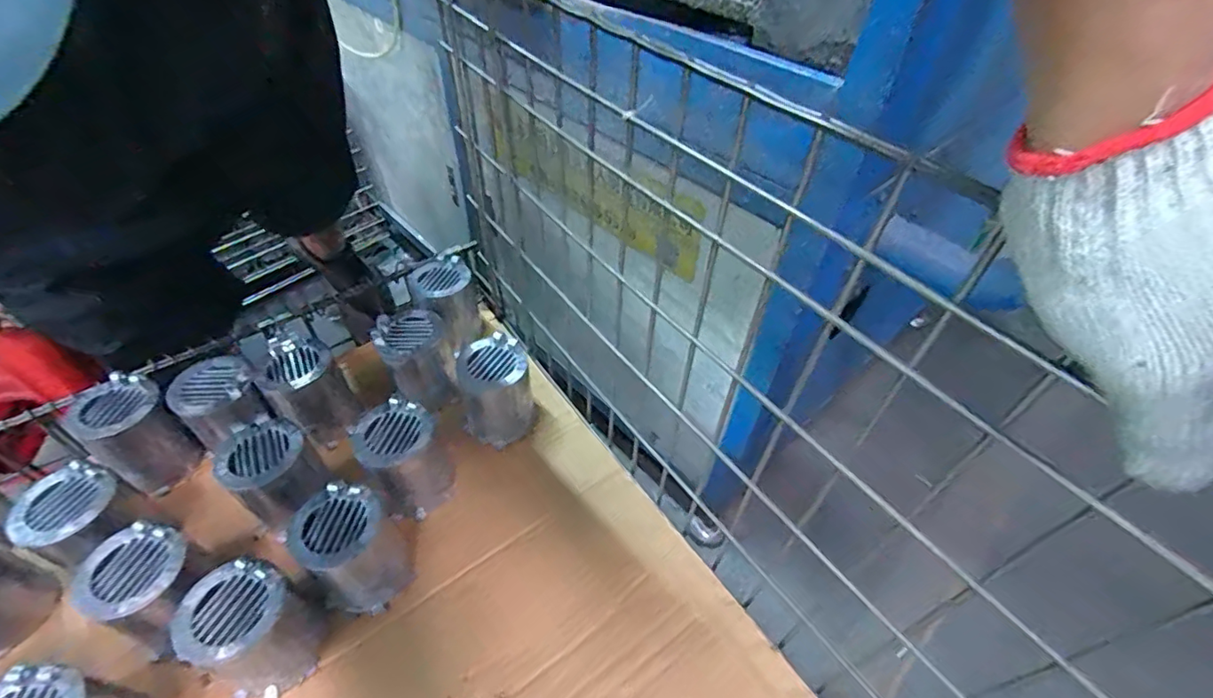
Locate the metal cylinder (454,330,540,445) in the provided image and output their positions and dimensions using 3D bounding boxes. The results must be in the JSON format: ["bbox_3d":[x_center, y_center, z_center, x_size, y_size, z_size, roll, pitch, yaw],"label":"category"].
[{"bbox_3d":[-0.143,0.056,0.690,0.091,0.115,0.088,-27,54,-24],"label":"metal cylinder"}]

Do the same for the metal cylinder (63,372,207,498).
[{"bbox_3d":[-0.555,0.104,0.638,0.099,0.120,0.090,29,53,22],"label":"metal cylinder"}]

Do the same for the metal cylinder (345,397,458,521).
[{"bbox_3d":[-0.235,0.129,0.626,0.089,0.113,0.095,-27,54,-24],"label":"metal cylinder"}]

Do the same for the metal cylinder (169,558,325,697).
[{"bbox_3d":[-0.328,0.266,0.500,0.090,0.120,0.089,1,48,-1],"label":"metal cylinder"}]

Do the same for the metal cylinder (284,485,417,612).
[{"bbox_3d":[-0.260,0.209,0.552,0.097,0.116,0.086,34,56,26],"label":"metal cylinder"}]

